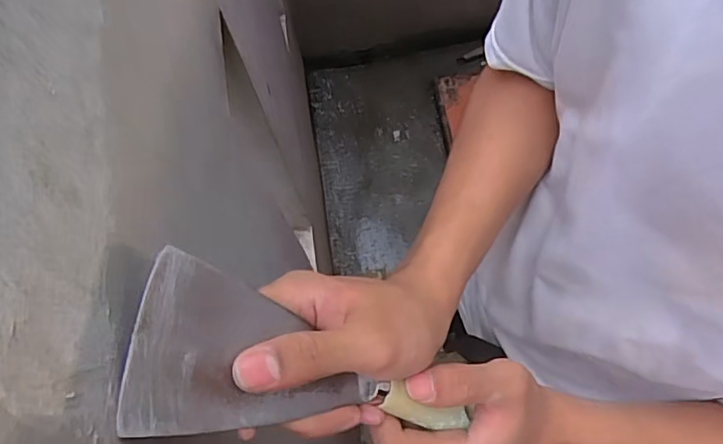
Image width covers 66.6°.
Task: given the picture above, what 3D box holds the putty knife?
[{"bbox_3d":[-0.019,0.068,0.252,0.170,0.014,0.066,23,68,-33],"label":"putty knife"}]

